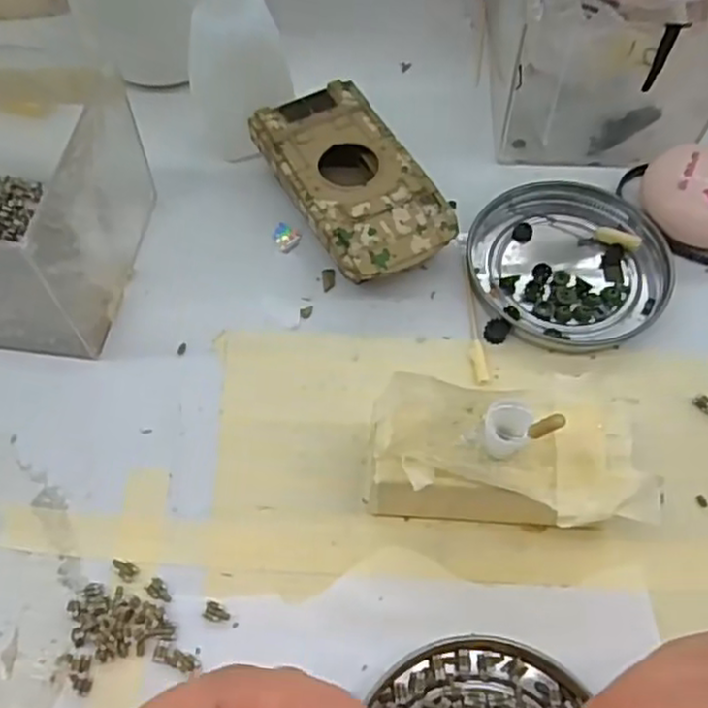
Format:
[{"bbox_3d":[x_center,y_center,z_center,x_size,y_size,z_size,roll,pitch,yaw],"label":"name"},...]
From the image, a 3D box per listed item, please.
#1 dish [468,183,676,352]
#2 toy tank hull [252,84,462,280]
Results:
[{"bbox_3d":[0.087,-0.037,0.286,0.075,0.007,0.074,0,60,0],"label":"dish"},{"bbox_3d":[-0.001,-0.068,0.296,0.051,0.024,0.095,-26,63,-14],"label":"toy tank hull"}]

